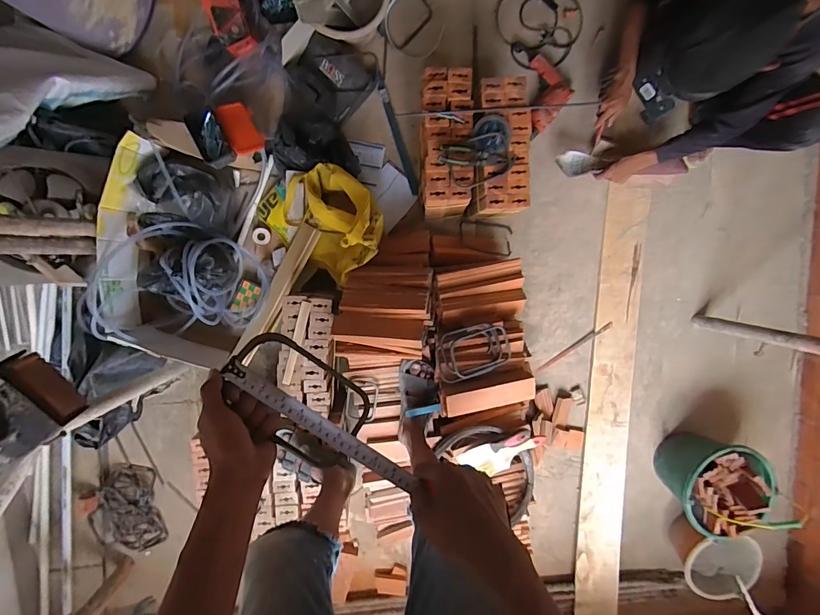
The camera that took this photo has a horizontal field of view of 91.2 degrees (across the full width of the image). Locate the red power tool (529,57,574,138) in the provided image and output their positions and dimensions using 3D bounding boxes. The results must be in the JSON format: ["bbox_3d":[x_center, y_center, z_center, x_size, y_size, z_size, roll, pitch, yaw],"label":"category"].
[{"bbox_3d":[0.427,-0.650,1.228,0.125,0.065,0.241,3,96,-4],"label":"red power tool"}]

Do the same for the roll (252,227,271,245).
[{"bbox_3d":[-0.470,-0.226,1.272,0.057,0.021,0.054,0,97,-4],"label":"roll"}]

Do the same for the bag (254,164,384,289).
[{"bbox_3d":[-0.256,-0.268,1.154,0.380,0.224,0.271,33,94,-7],"label":"bag"}]

